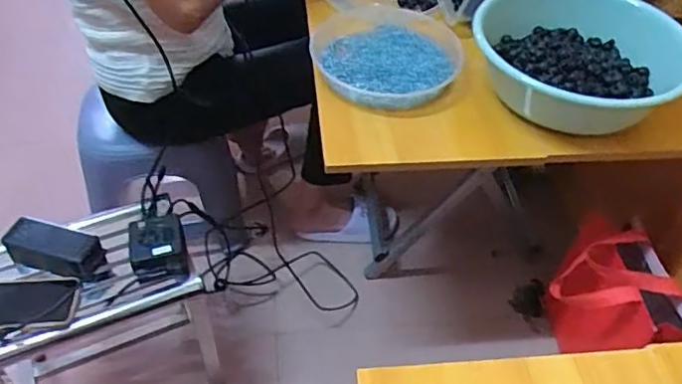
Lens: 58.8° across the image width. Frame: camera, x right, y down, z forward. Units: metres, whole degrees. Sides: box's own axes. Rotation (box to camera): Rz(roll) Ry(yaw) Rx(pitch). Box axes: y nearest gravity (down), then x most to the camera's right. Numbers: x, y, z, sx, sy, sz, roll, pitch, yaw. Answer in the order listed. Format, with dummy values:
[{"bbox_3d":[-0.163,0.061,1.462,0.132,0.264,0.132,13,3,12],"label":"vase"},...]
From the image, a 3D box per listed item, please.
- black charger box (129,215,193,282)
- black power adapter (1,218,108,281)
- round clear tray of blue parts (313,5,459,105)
[{"bbox_3d":[-0.268,0.080,0.888,0.079,0.058,0.084,-11,48,-12],"label":"black charger box"},{"bbox_3d":[-0.413,0.081,0.874,0.136,0.043,0.058,14,48,11],"label":"black power adapter"},{"bbox_3d":[0.068,-0.223,0.944,0.217,0.035,0.263,0,47,-2],"label":"round clear tray of blue parts"}]

